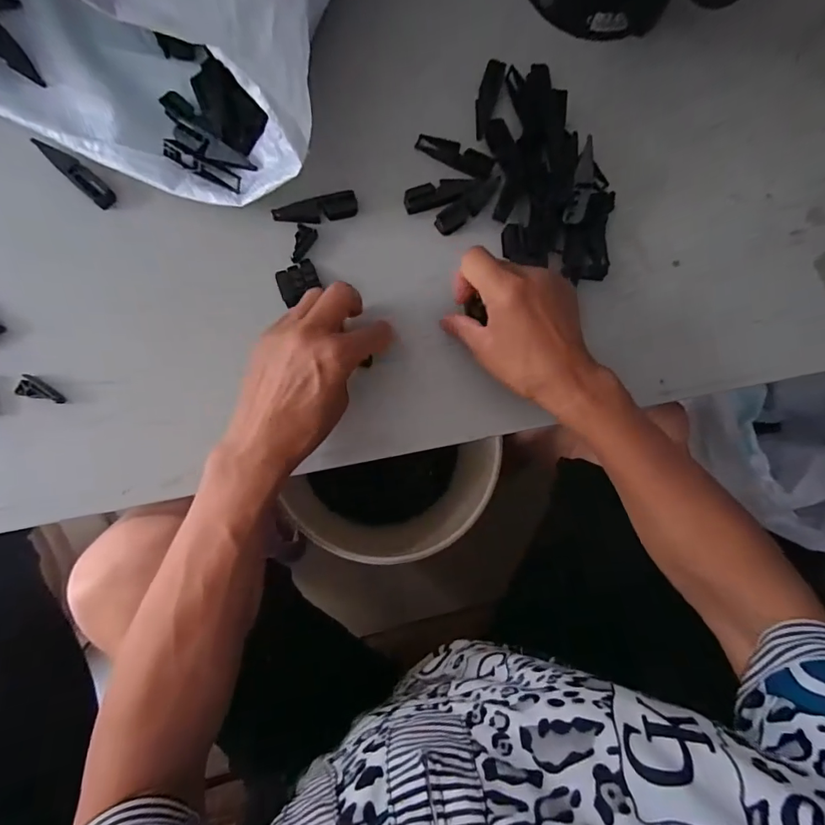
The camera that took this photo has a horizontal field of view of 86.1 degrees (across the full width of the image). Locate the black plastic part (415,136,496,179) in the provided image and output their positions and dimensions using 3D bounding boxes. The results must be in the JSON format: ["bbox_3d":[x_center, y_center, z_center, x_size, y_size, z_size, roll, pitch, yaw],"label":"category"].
[{"bbox_3d":[0.035,-0.212,0.365,0.065,0.010,0.018,23,84,-5],"label":"black plastic part"}]

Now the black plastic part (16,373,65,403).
[{"bbox_3d":[-0.265,-0.014,0.315,0.029,0.005,0.015,27,83,-17],"label":"black plastic part"}]

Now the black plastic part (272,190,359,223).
[{"bbox_3d":[-0.076,-0.160,0.347,0.065,0.010,0.015,-14,88,-8],"label":"black plastic part"}]

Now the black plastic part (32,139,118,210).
[{"bbox_3d":[-0.250,-0.179,0.327,0.066,0.005,0.015,43,82,-2],"label":"black plastic part"}]

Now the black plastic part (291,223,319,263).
[{"bbox_3d":[-0.085,-0.132,0.347,0.015,0.004,0.030,14,84,-6],"label":"black plastic part"}]

